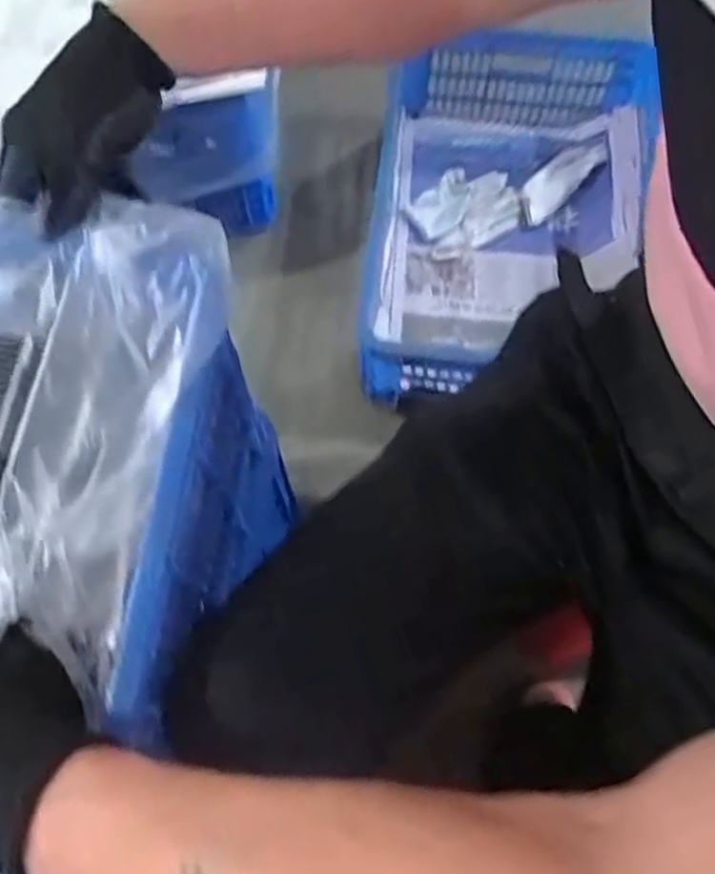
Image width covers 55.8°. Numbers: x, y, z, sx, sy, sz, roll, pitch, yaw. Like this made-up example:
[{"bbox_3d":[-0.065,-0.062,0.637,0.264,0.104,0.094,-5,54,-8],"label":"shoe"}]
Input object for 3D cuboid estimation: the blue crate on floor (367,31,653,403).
[{"bbox_3d":[0.234,-0.309,1.003,0.408,0.163,0.572,5,67,3],"label":"blue crate on floor"}]

